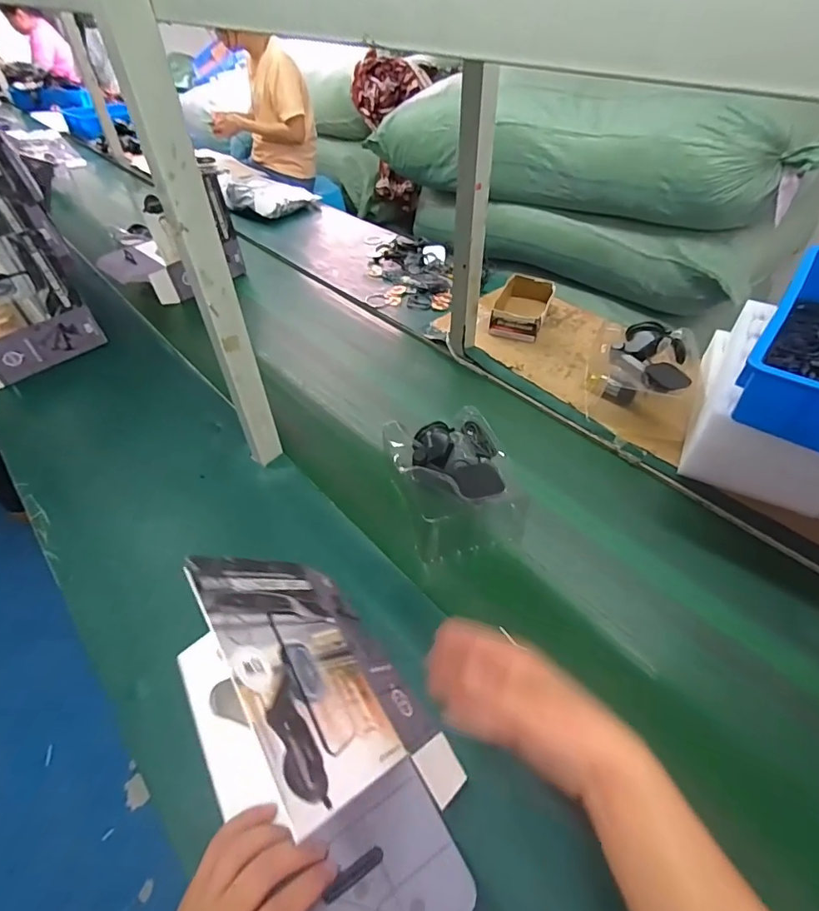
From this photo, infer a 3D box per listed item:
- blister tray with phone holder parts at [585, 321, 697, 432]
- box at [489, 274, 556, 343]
[{"bbox_3d":[0.394,-0.136,0.802,0.156,0.112,0.158,12,47,13],"label":"blister tray with phone holder parts"},{"bbox_3d":[0.241,-0.315,1.010,0.113,0.055,0.168,16,48,15],"label":"box"}]

